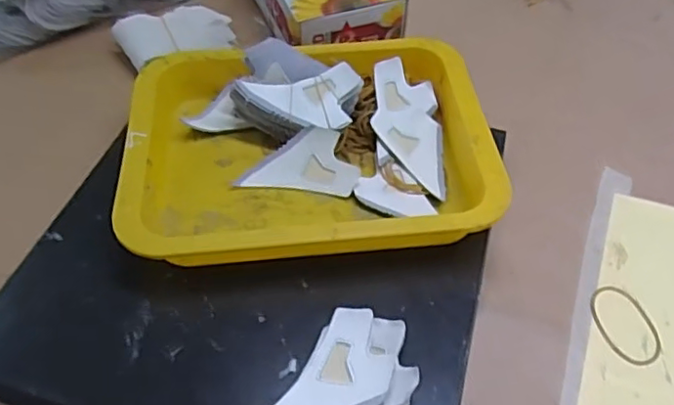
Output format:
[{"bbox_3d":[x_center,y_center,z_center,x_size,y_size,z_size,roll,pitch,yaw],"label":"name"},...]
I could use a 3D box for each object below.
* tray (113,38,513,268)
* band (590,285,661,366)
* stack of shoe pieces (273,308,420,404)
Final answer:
[{"bbox_3d":[-0.020,-0.043,0.449,0.257,0.042,0.200,-4,51,-1],"label":"tray"},{"bbox_3d":[0.191,0.080,0.408,0.037,0.004,0.059,-12,52,-7],"label":"band"},{"bbox_3d":[-0.004,0.099,0.347,0.092,0.025,0.063,-9,52,-6],"label":"stack of shoe pieces"}]

